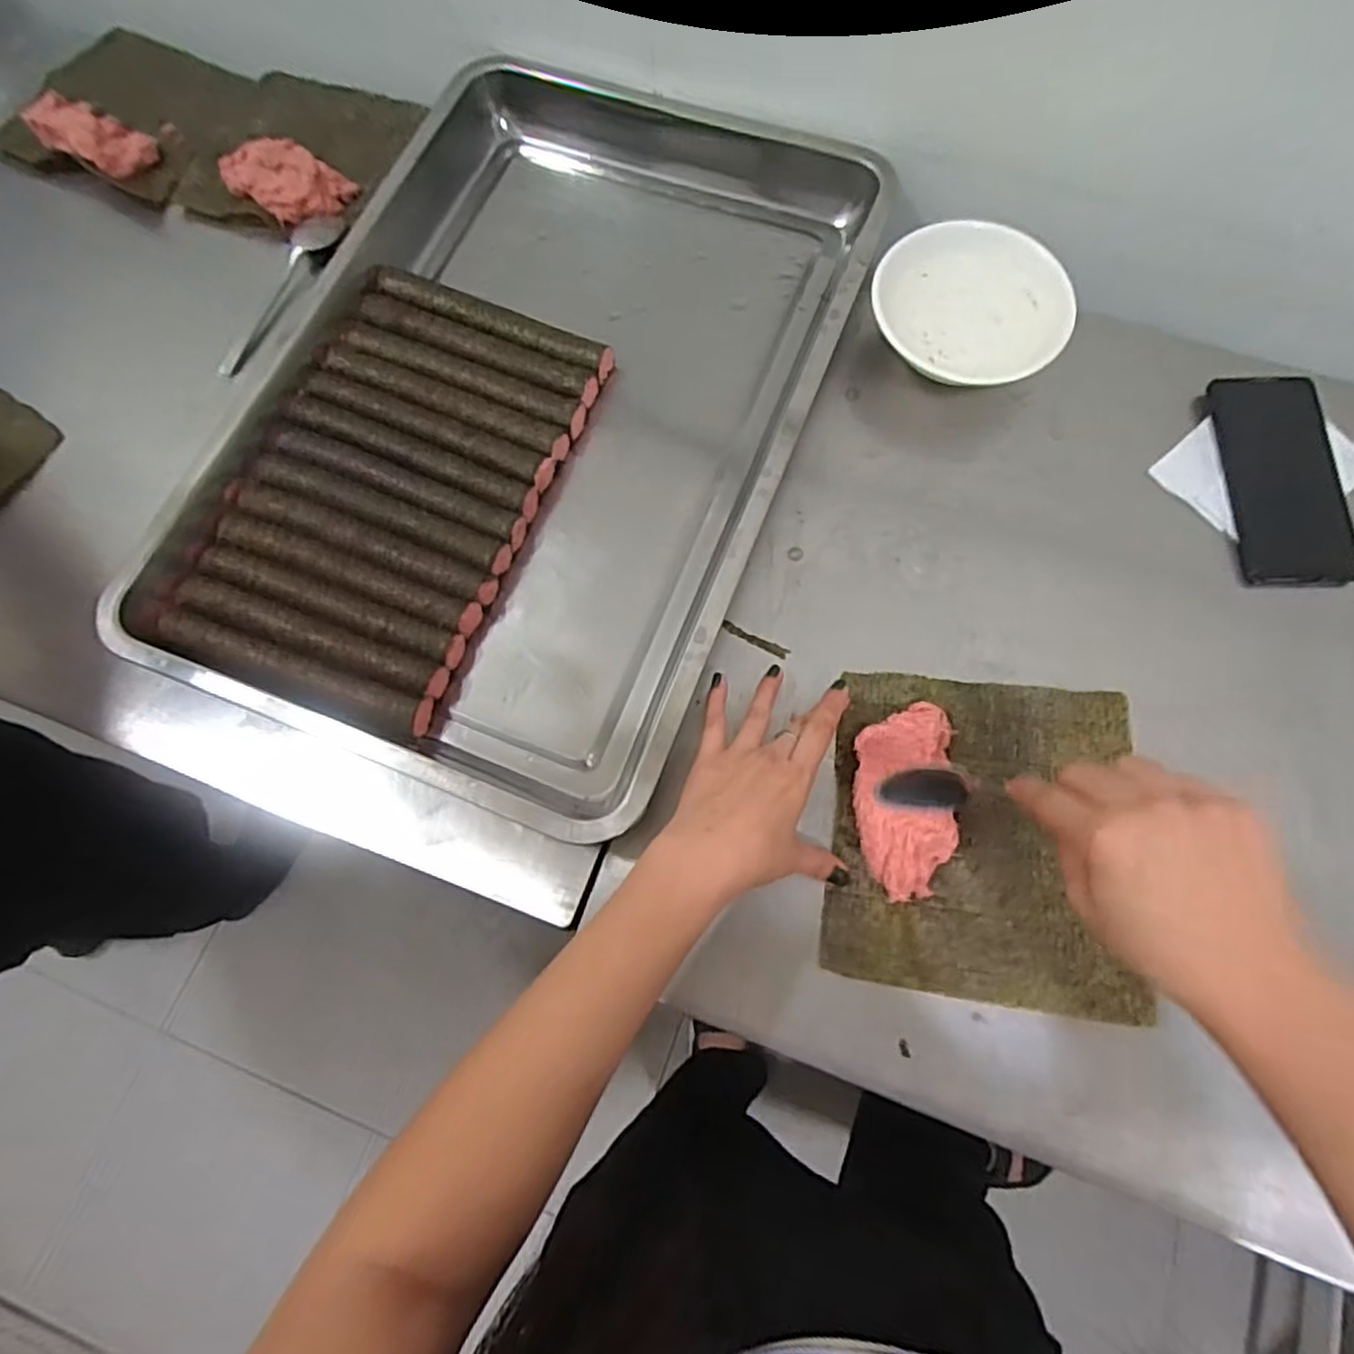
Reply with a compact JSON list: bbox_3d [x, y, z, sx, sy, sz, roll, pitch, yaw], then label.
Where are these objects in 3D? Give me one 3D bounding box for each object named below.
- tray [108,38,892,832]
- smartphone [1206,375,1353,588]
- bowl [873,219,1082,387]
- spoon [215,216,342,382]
[{"bbox_3d":[-0.104,-0.221,0.538,0.395,0.054,0.600,20,76,8],"label":"tray"},{"bbox_3d":[0.446,-0.146,0.522,0.078,0.013,0.162,0,74,2],"label":"smartphone"},{"bbox_3d":[0.221,-0.276,0.549,0.145,0.049,0.124,12,75,6],"label":"bowl"},{"bbox_3d":[-0.331,-0.323,0.594,0.027,0.025,0.178,19,76,7],"label":"spoon"}]

